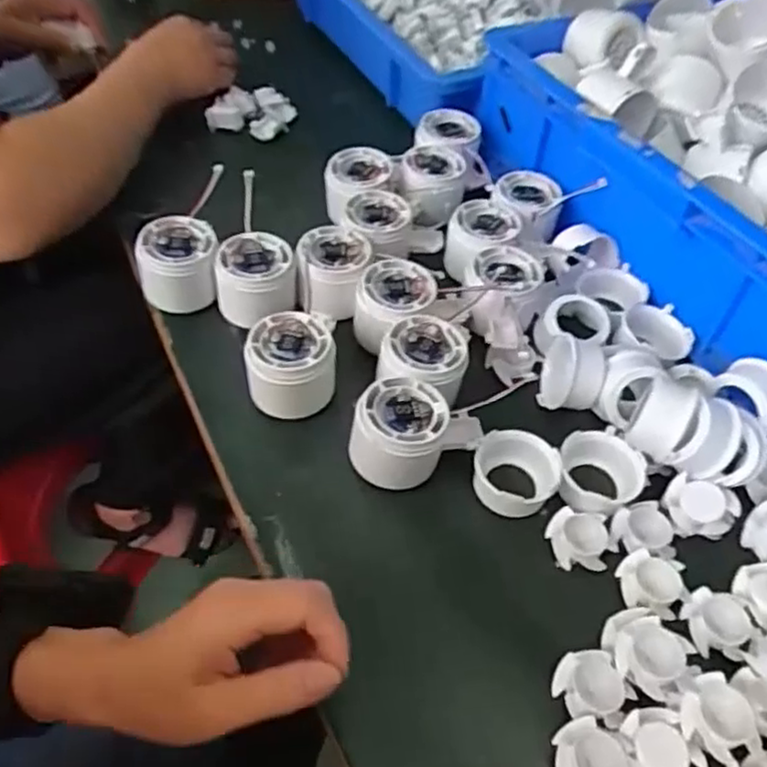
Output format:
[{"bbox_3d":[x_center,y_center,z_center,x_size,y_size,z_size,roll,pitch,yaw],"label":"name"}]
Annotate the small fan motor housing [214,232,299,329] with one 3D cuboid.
[{"bbox_3d":[-0.095,-0.074,0.527,0.058,0.047,0.062,-5,51,-8],"label":"small fan motor housing"}]

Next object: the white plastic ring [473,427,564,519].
[{"bbox_3d":[0.085,0.060,0.458,0.053,0.030,0.048,16,51,9],"label":"white plastic ring"}]

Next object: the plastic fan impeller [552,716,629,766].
[{"bbox_3d":[0.105,0.190,0.354,0.037,0.010,0.040,-2,51,-6],"label":"plastic fan impeller"}]

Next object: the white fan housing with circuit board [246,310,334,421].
[{"bbox_3d":[-0.062,-0.013,0.481,0.059,0.049,0.054,3,51,-2],"label":"white fan housing with circuit board"}]

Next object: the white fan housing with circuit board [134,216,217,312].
[{"bbox_3d":[-0.151,-0.084,0.531,0.060,0.047,0.055,-12,52,-13],"label":"white fan housing with circuit board"}]

